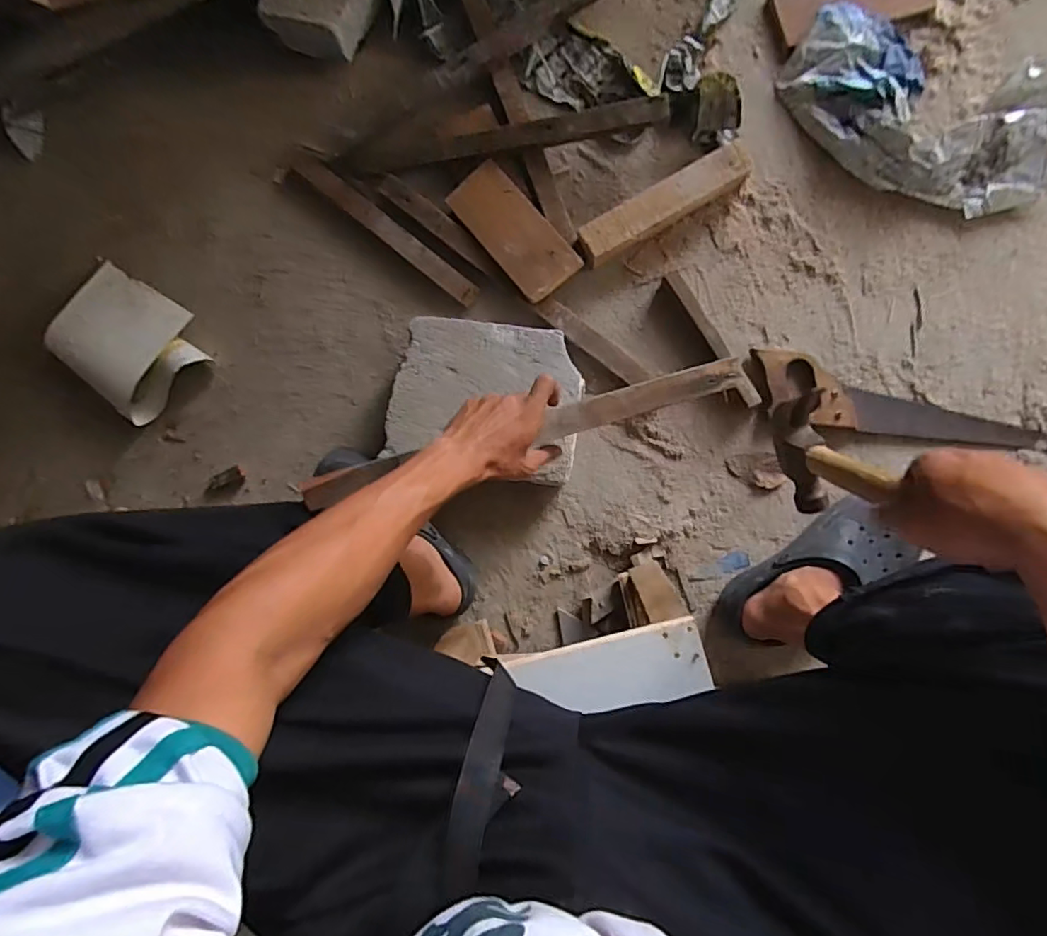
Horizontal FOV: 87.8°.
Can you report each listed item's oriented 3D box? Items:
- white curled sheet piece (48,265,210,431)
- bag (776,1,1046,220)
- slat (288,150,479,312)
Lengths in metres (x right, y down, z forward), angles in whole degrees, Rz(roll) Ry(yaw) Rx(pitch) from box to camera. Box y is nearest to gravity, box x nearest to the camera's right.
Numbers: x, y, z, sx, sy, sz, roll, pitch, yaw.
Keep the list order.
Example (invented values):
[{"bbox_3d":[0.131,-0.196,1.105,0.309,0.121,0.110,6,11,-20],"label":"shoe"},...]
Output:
[{"bbox_3d":[-0.581,-0.187,0.798,0.221,0.054,0.170,39,91,5],"label":"white curled sheet piece"},{"bbox_3d":[0.525,-0.467,0.719,0.361,0.053,0.190,27,90,5],"label":"bag"},{"bbox_3d":[-0.206,-0.354,0.789,0.359,0.014,0.034,40,91,5],"label":"slat"}]

